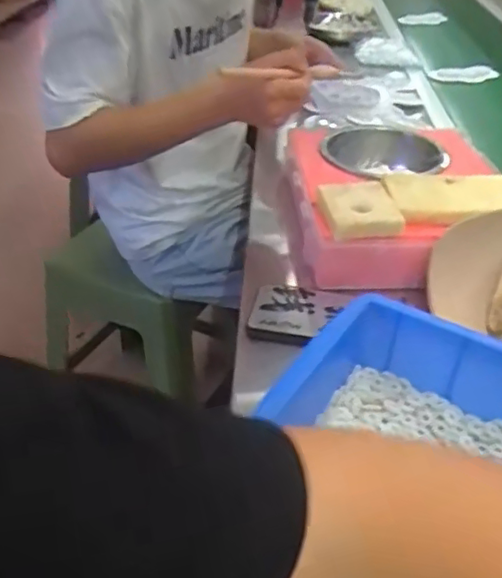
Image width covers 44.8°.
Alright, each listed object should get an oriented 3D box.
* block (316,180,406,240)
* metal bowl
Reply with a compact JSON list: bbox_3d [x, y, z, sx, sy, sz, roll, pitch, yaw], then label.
[{"bbox_3d":[0.115,-0.088,0.653,0.078,0.015,0.091,-3,37,-6],"label":"block"},{"bbox_3d":[0.180,-0.174,0.820,0.154,0.046,0.154,1,37,-1],"label":"metal bowl"}]

